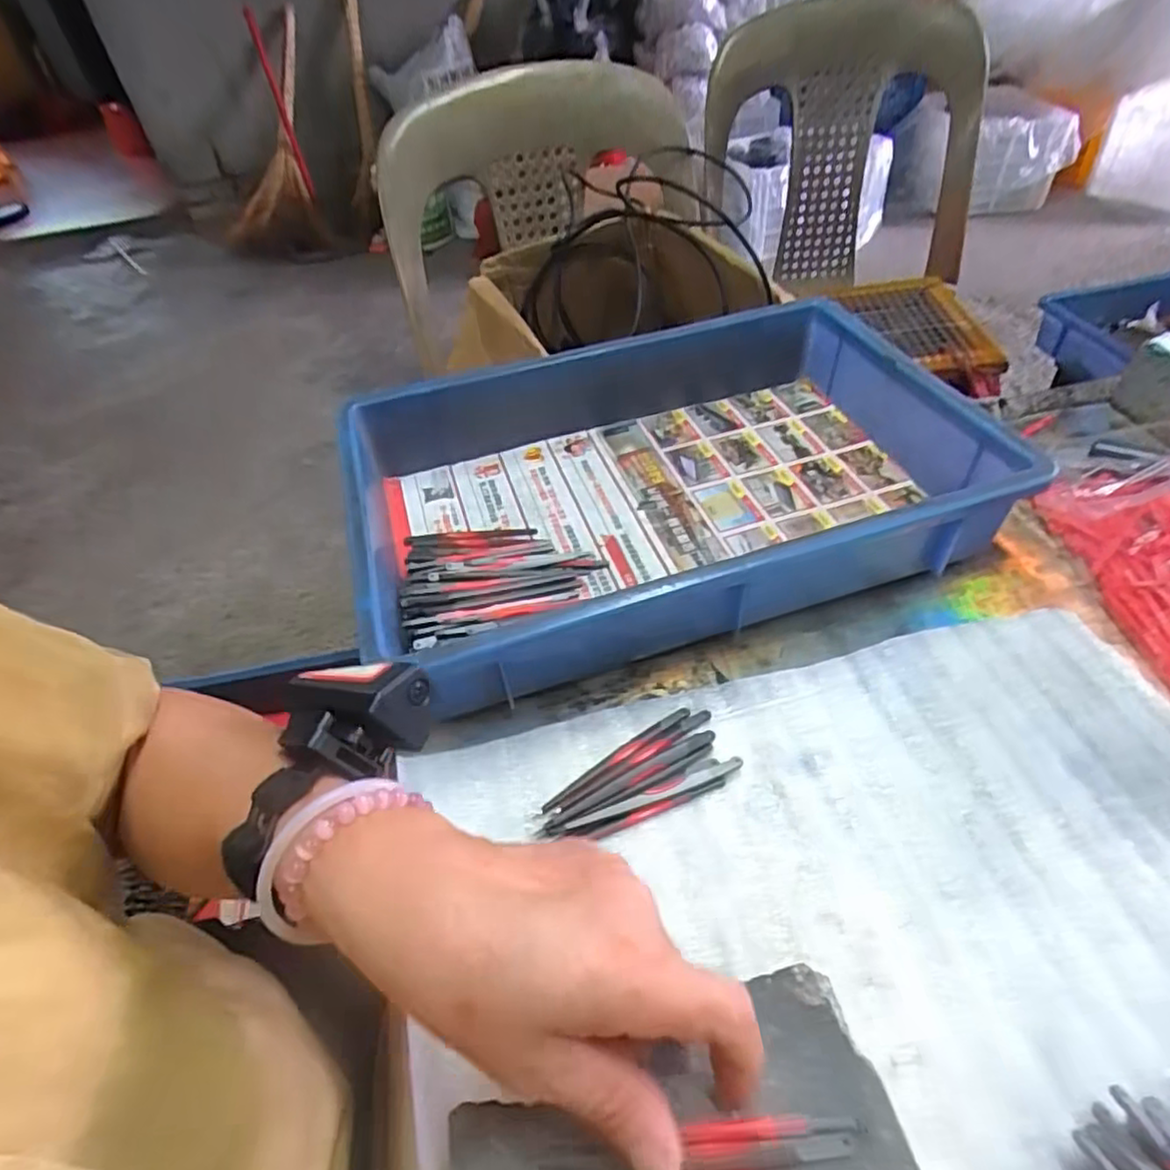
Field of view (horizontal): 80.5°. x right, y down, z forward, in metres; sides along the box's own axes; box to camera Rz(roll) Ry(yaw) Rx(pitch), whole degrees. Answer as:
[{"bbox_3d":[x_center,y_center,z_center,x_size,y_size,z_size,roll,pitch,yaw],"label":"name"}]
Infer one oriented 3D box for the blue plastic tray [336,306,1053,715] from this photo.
[{"bbox_3d":[0.051,-0.083,0.514,0.418,0.077,0.291,-16,47,-9],"label":"blue plastic tray"}]

